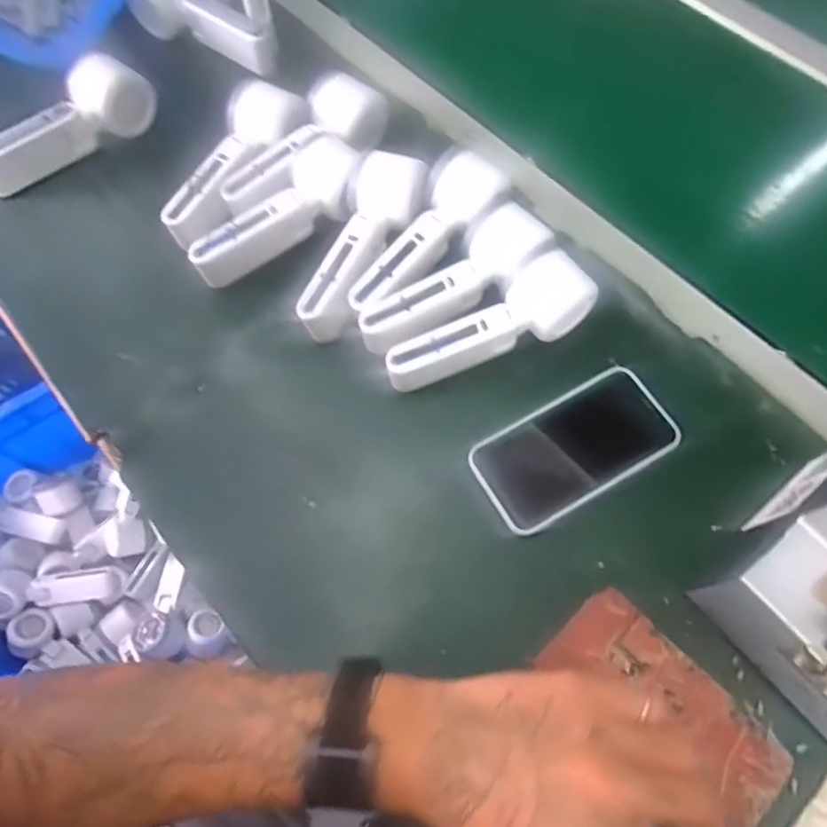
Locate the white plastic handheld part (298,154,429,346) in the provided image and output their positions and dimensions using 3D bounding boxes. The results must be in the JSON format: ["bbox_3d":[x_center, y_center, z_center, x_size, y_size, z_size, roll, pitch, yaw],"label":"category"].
[{"bbox_3d":[-0.044,-0.132,0.463,0.050,0.038,0.154,25,83,13],"label":"white plastic handheld part"}]

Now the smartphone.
[{"bbox_3d":[0.117,0.025,0.428,0.143,0.015,0.077,-30,69,-12],"label":"smartphone"}]

